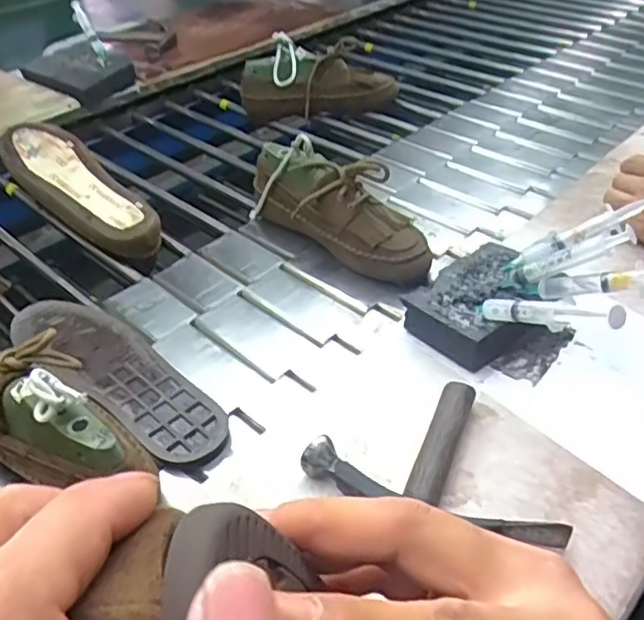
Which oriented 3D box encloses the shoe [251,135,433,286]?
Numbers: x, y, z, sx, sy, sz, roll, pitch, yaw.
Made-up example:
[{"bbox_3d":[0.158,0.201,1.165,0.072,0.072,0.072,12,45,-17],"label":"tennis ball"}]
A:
[{"bbox_3d":[0.017,-0.120,0.730,0.074,0.108,0.254,-30,48,-31],"label":"shoe"}]

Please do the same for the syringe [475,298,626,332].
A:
[{"bbox_3d":[0.156,0.003,0.463,0.011,0.022,0.135,-24,14,-25],"label":"syringe"}]

